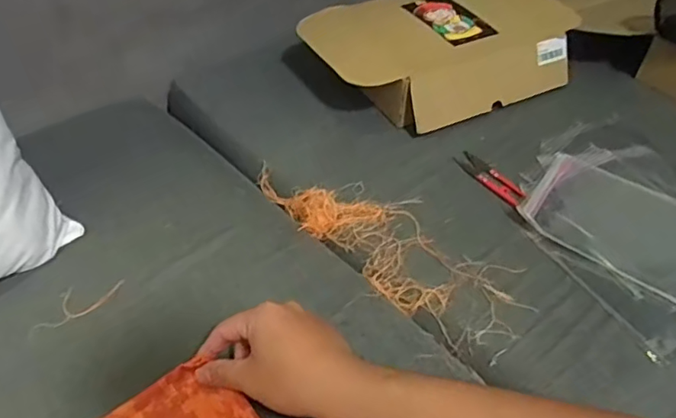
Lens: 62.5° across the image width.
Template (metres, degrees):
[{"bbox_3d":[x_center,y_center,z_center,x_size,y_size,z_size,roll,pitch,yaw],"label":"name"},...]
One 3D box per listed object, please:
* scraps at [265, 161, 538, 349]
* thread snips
[{"bbox_3d":[0.047,0.027,0.594,0.316,0.031,0.102,35,54,29],"label":"scraps"},{"bbox_3d":[0.180,-0.037,0.652,0.028,0.009,0.104,-23,50,-23],"label":"thread snips"}]

